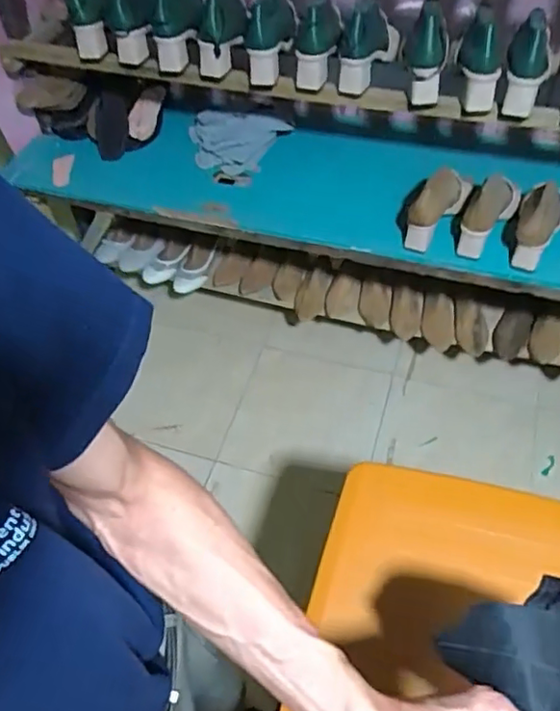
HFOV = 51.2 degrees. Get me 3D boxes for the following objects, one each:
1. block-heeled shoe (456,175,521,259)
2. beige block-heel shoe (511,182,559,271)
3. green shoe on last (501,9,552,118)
[{"bbox_3d":[0.408,-0.273,1.142,0.063,0.090,0.193,26,60,21],"label":"block-heeled shoe"},{"bbox_3d":[0.489,-0.253,1.109,0.081,0.106,0.177,24,59,19],"label":"beige block-heel shoe"},{"bbox_3d":[0.402,-0.474,0.957,0.072,0.137,0.101,18,57,16],"label":"green shoe on last"}]

